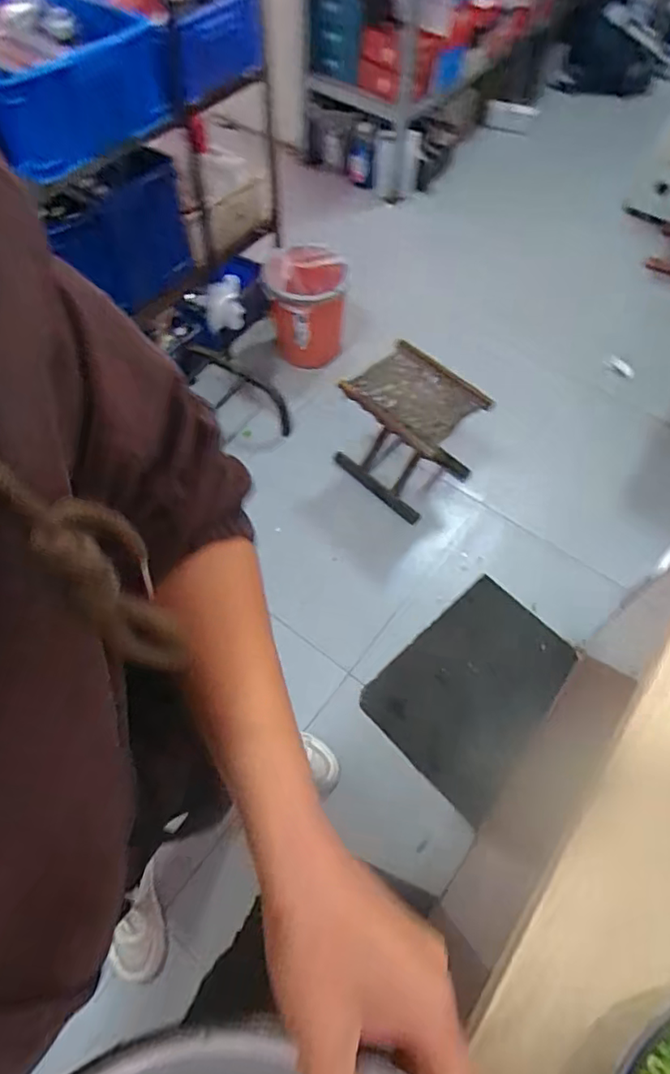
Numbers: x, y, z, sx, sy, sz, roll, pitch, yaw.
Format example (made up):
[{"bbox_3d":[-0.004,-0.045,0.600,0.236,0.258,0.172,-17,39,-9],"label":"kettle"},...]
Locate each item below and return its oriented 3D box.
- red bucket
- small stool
[{"bbox_3d":[-0.088,-0.682,1.721,0.256,0.253,0.237,1,59,0],"label":"red bucket"},{"bbox_3d":[0.191,-0.270,1.484,0.282,0.296,0.242,41,67,20],"label":"small stool"}]

